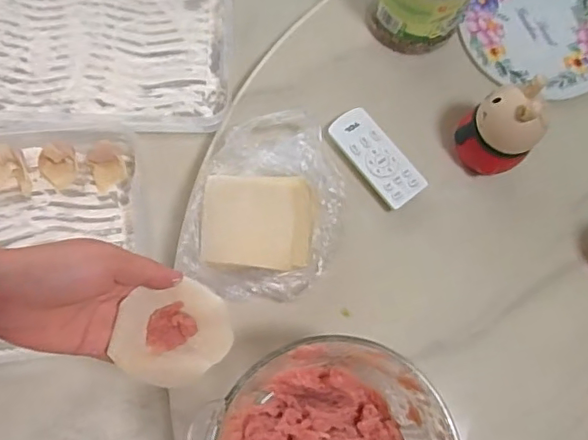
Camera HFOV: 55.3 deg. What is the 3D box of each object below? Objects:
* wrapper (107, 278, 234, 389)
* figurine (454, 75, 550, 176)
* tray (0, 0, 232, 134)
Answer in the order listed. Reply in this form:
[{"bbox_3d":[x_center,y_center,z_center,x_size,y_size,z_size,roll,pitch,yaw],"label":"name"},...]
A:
[{"bbox_3d":[-0.083,0.078,0.387,0.081,0.017,0.066,-15,89,-28],"label":"wrapper"},{"bbox_3d":[0.197,-0.087,0.545,0.054,0.107,0.070,-19,75,-7],"label":"figurine"},{"bbox_3d":[-0.227,-0.206,0.621,0.318,0.040,0.236,-1,75,-1],"label":"tray"}]

